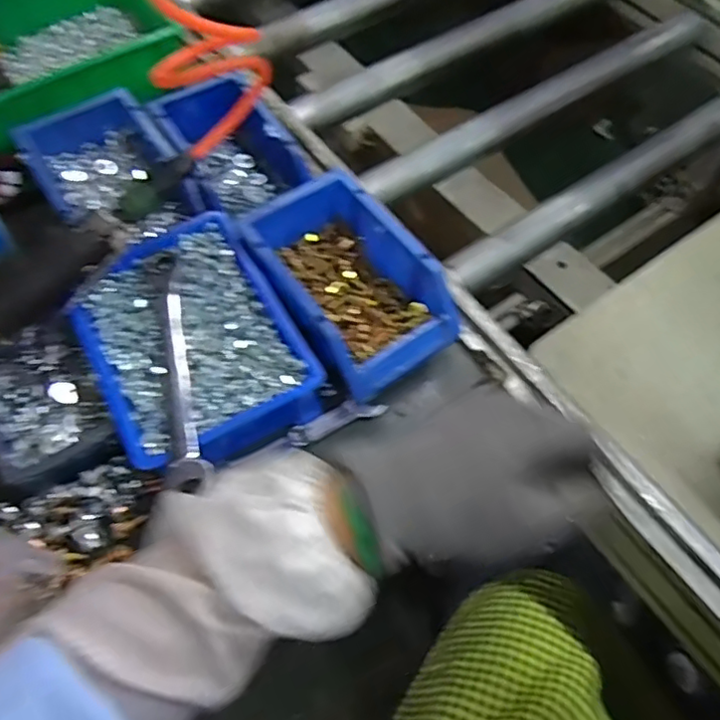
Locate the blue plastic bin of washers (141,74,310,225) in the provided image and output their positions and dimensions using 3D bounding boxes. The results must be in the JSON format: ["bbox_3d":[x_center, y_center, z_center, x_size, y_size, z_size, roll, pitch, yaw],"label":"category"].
[{"bbox_3d":[-0.126,-0.198,0.600,0.101,0.062,0.150,-27,65,-16],"label":"blue plastic bin of washers"}]

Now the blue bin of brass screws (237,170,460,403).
[{"bbox_3d":[-0.016,-0.066,0.534,0.109,0.085,0.191,-32,67,-18],"label":"blue bin of brass screws"}]

